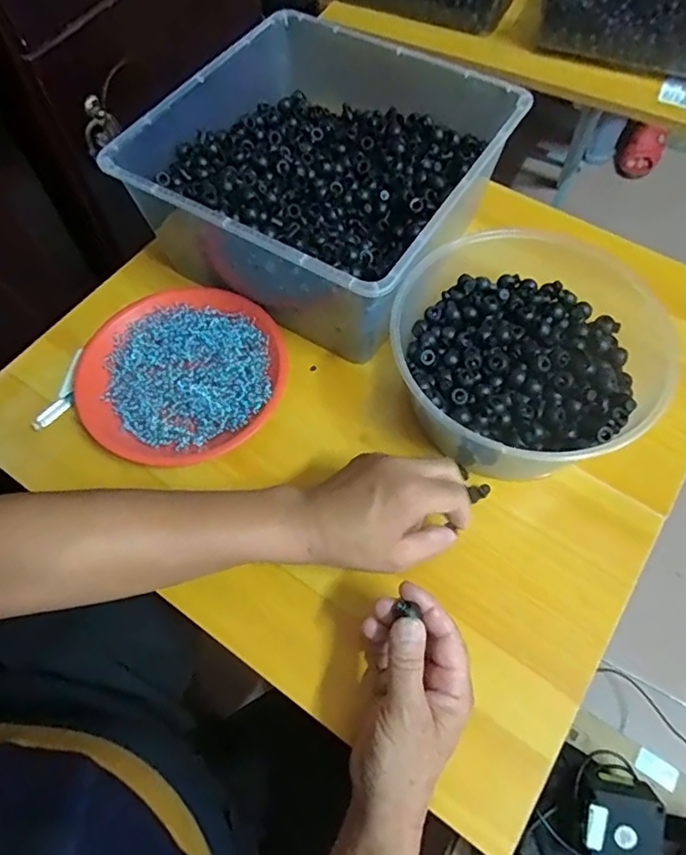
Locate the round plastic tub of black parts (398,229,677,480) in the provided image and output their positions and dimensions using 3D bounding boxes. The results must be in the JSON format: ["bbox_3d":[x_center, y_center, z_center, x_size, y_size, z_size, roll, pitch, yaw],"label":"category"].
[{"bbox_3d":[0.158,-0.059,0.502,0.214,0.087,0.218,0,62,0],"label":"round plastic tub of black parts"}]

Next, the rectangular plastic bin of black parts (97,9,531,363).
[{"bbox_3d":[-0.020,-0.247,0.568,0.294,0.124,0.296,28,66,14],"label":"rectangular plastic bin of black parts"}]

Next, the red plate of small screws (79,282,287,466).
[{"bbox_3d":[-0.154,-0.053,0.546,0.190,0.028,0.190,0,62,0],"label":"red plate of small screws"}]

